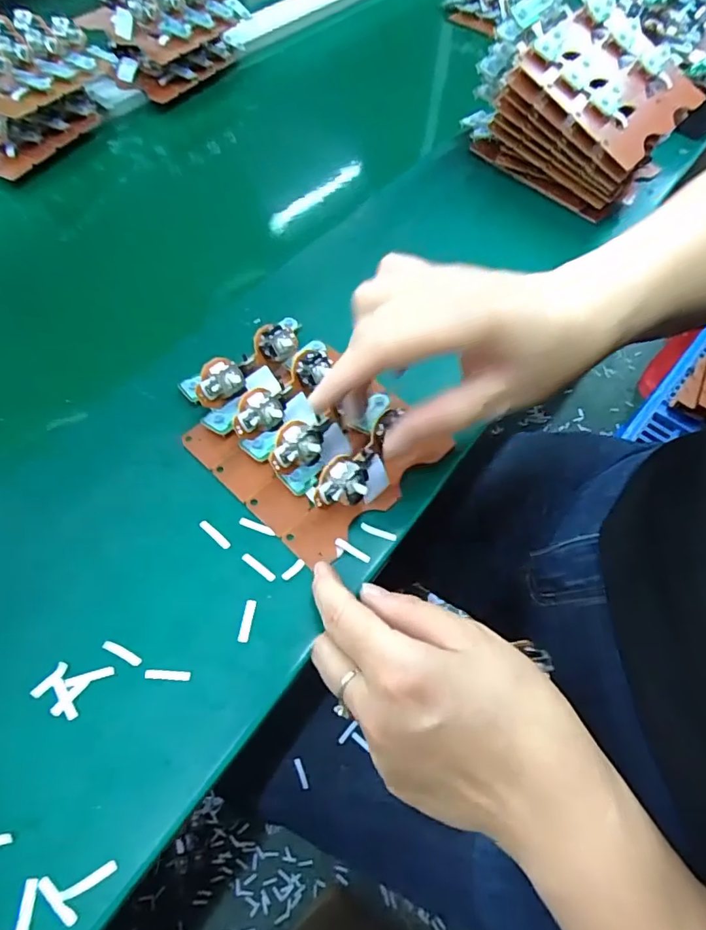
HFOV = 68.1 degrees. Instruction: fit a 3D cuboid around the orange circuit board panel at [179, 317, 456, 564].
[{"bbox_3d":[-0.033,-0.021,0.306,0.133,0.042,0.099,40,66,20],"label":"orange circuit board panel"}]

